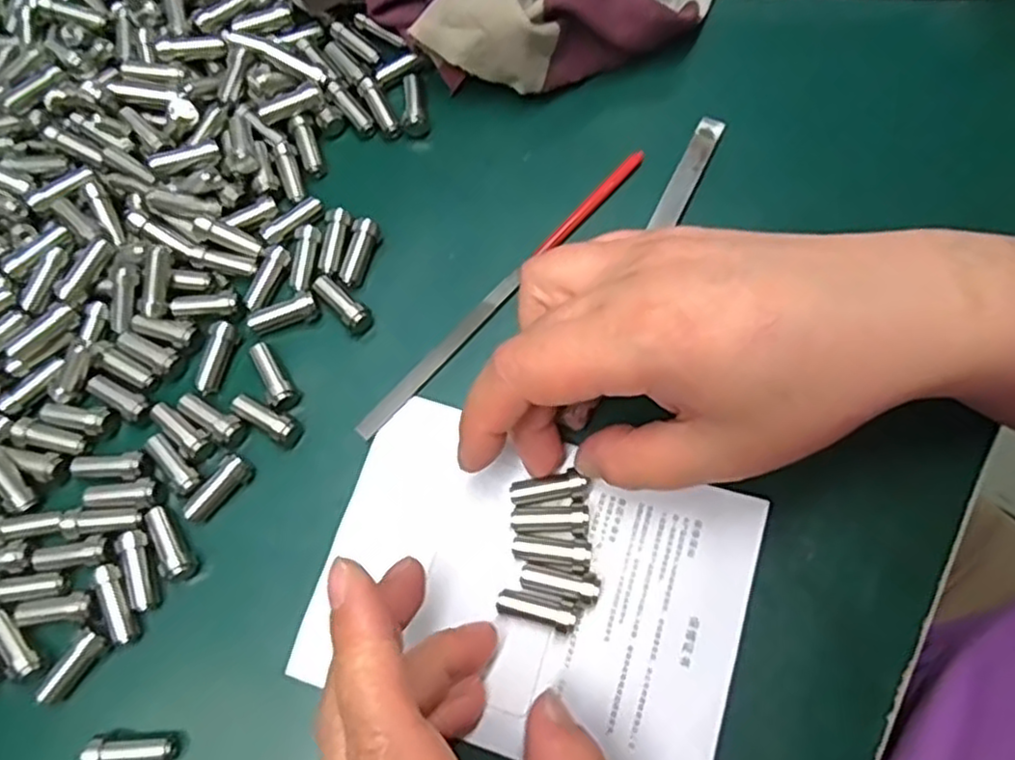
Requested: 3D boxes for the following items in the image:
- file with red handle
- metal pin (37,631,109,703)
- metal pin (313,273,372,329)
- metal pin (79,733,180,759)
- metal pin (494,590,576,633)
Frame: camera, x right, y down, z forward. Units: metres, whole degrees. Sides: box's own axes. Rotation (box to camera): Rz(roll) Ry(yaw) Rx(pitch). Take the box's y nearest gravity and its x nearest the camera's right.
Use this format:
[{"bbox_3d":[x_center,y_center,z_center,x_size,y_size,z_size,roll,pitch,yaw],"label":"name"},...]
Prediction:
[{"bbox_3d":[0.000,-0.036,0.278,0.007,0.005,0.156,41,78,12],"label":"file with red handle"},{"bbox_3d":[-0.144,0.096,0.239,0.007,0.007,0.026,35,76,10],"label":"metal pin"},{"bbox_3d":[-0.064,-0.030,0.276,0.010,0.006,0.027,-42,77,-11],"label":"metal pin"},{"bbox_3d":[-0.121,0.120,0.230,0.027,0.007,0.009,1,73,-12],"label":"metal pin"},{"bbox_3d":[0.009,0.077,0.239,0.026,0.009,0.008,16,74,5],"label":"metal pin"}]

